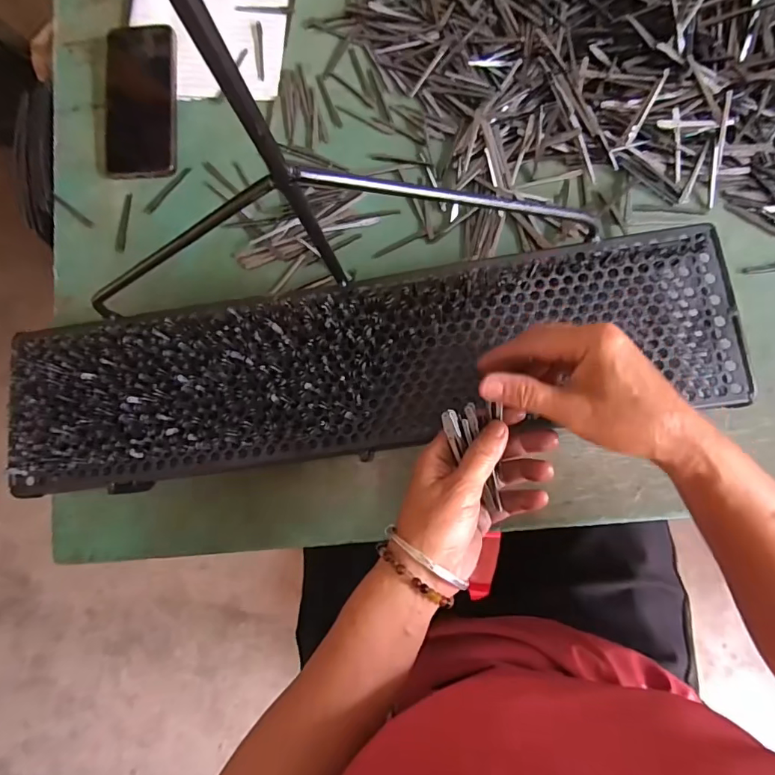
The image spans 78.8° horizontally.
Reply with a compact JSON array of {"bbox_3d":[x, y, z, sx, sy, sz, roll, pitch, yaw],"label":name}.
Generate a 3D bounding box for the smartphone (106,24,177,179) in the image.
[{"bbox_3d":[-0.261,-0.300,0.496,0.075,0.015,0.159,-1,83,5],"label":"smartphone"}]

